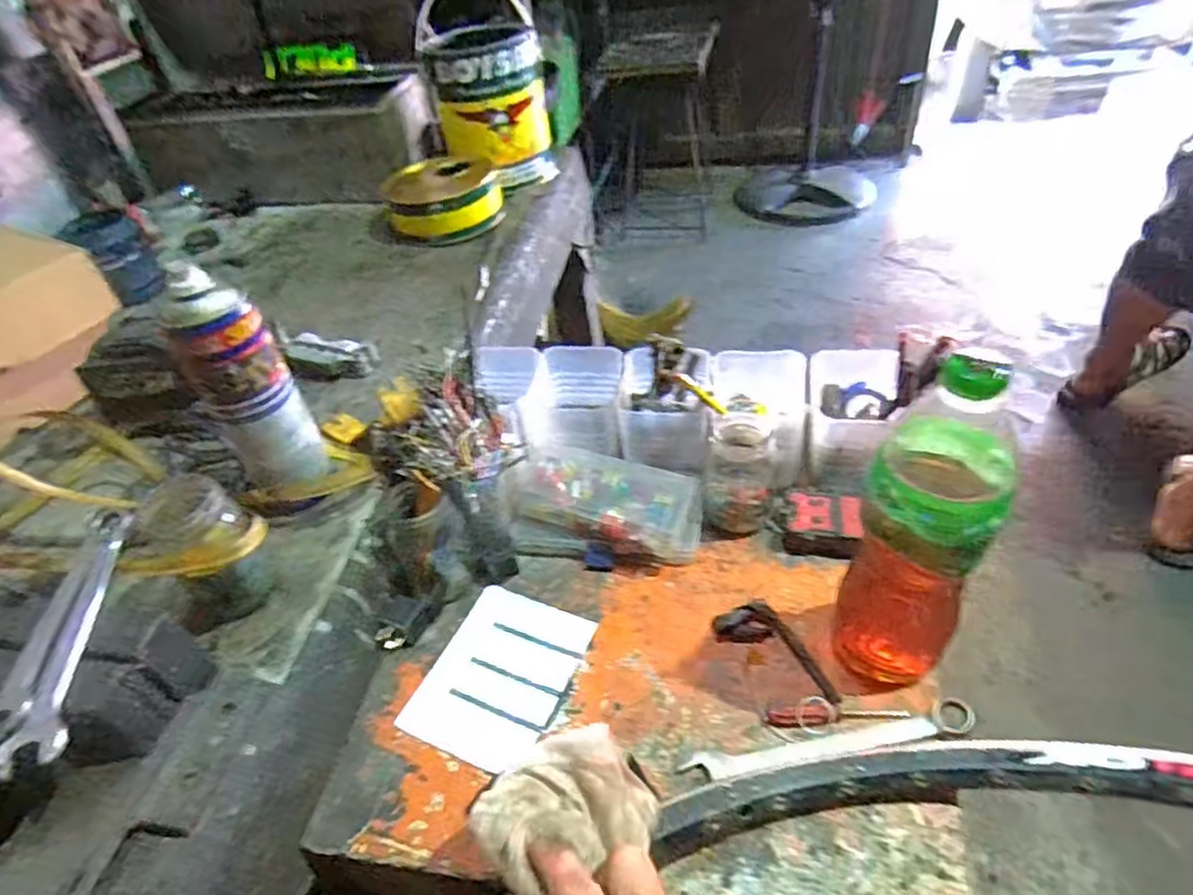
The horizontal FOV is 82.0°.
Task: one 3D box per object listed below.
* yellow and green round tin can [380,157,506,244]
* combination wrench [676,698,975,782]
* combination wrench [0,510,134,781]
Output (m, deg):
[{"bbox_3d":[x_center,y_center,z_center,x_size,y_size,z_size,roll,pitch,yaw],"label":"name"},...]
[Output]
[{"bbox_3d":[-0.227,-0.369,1.019,0.168,0.059,0.161,-14,44,-8],"label":"yellow and green round tin can"},{"bbox_3d":[0.162,0.207,0.481,0.202,0.014,0.025,-10,44,-3],"label":"combination wrench"},{"bbox_3d":[-0.313,0.108,0.417,0.031,0.015,0.170,-11,43,-4],"label":"combination wrench"}]

